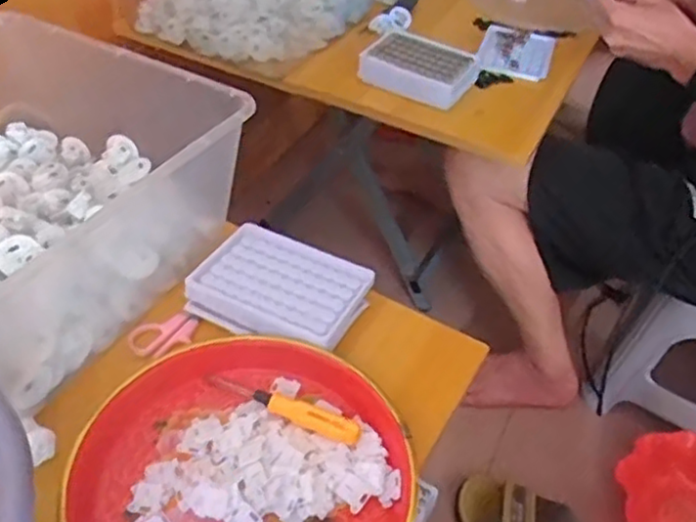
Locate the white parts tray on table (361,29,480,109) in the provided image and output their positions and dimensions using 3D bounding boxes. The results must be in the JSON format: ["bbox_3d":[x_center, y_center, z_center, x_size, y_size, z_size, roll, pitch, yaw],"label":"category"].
[{"bbox_3d":[0.090,-0.246,0.858,0.134,0.040,0.105,23,47,16],"label":"white parts tray on table"}]

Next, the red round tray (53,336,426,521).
[{"bbox_3d":[-0.069,0.142,0.453,0.219,0.030,0.213,3,45,-3],"label":"red round tray"}]

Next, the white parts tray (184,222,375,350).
[{"bbox_3d":[-0.057,0.021,0.572,0.131,0.019,0.101,21,46,14],"label":"white parts tray"}]

